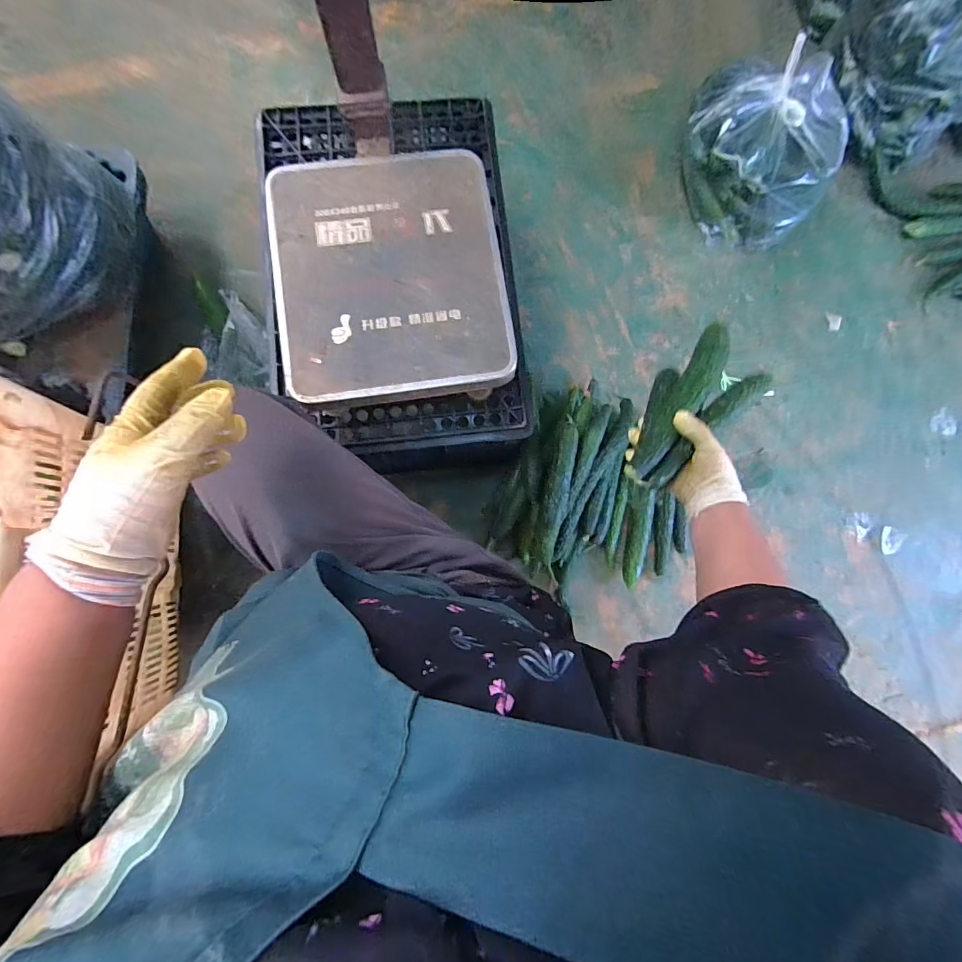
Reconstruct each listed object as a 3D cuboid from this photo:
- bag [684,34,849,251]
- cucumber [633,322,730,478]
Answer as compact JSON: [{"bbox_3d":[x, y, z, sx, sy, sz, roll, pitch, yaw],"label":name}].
[{"bbox_3d":[0.576,-0.679,0.901,0.245,0.194,0.323,-25,84,-6],"label":"bag"},{"bbox_3d":[0.264,-0.106,0.560,0.040,0.031,0.250,35,71,2],"label":"cucumber"}]

